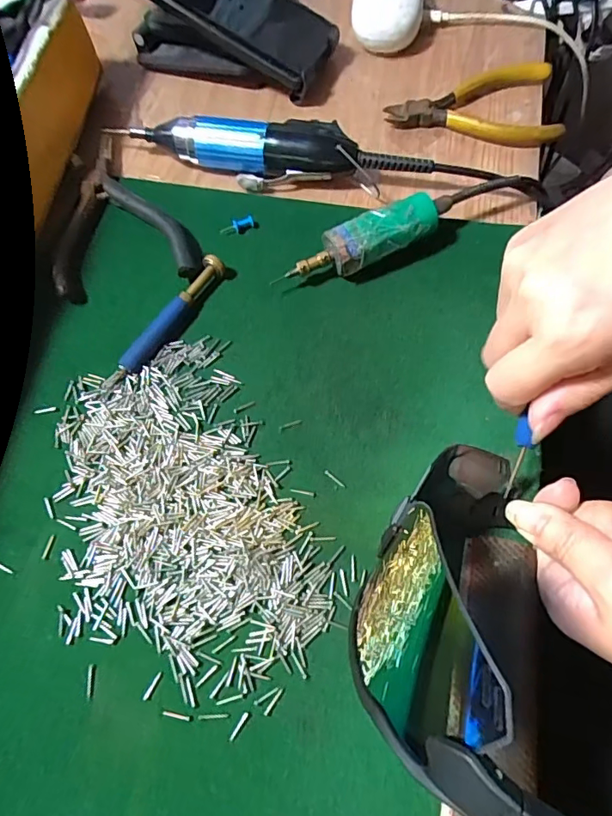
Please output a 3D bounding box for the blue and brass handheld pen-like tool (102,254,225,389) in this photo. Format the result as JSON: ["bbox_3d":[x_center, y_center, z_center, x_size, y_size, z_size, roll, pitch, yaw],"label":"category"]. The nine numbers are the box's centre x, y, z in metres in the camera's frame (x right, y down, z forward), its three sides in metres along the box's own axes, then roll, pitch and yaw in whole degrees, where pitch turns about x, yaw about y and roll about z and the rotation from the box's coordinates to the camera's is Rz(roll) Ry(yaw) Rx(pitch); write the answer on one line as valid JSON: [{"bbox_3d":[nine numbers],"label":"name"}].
[{"bbox_3d":[-0.082,-0.051,0.294,0.011,0.013,0.098,30,70,16],"label":"blue and brass handheld pen-like tool"}]

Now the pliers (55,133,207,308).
[{"bbox_3d":[-0.120,-0.135,0.338,0.087,0.013,0.142,-12,64,-2],"label":"pliers"}]

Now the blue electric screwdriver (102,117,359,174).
[{"bbox_3d":[-0.049,-0.176,0.344,0.167,0.030,0.028,8,65,7],"label":"blue electric screwdriver"}]

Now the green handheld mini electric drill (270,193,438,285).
[{"bbox_3d":[0.031,-0.095,0.299,0.094,0.033,0.023,-20,65,-6],"label":"green handheld mini electric drill"}]

